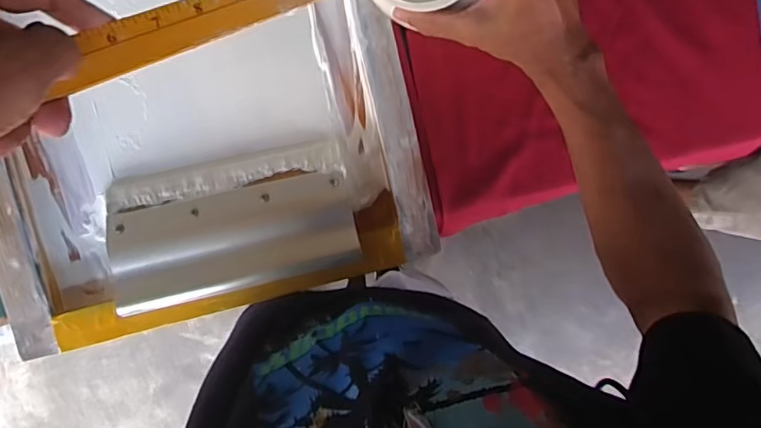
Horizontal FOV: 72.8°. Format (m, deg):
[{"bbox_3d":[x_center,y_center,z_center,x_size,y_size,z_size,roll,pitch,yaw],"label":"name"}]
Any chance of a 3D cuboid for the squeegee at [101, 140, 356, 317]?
[{"bbox_3d":[-0.157,0.009,0.560,0.250,0.052,0.141,-12,95,-7],"label":"squeegee"}]

